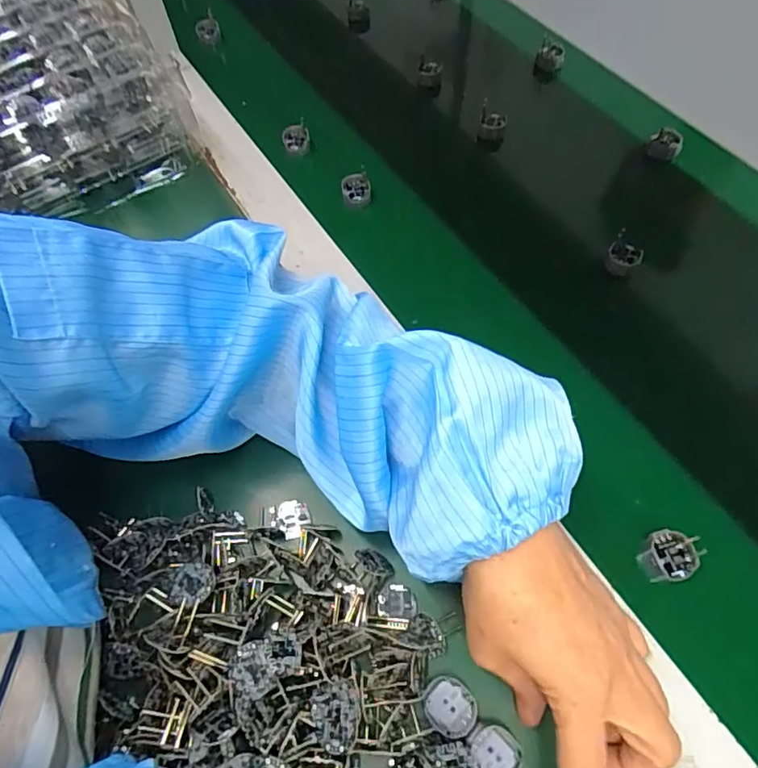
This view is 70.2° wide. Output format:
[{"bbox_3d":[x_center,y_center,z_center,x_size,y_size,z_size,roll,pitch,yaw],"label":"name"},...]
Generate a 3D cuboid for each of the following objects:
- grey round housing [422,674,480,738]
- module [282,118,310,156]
[{"bbox_3d":[0.038,0.173,0.289,0.027,0.005,0.029,-27,64,-10],"label":"grey round housing"},{"bbox_3d":[-0.083,-0.244,0.537,0.025,0.024,0.018,-16,63,-5],"label":"module"}]

